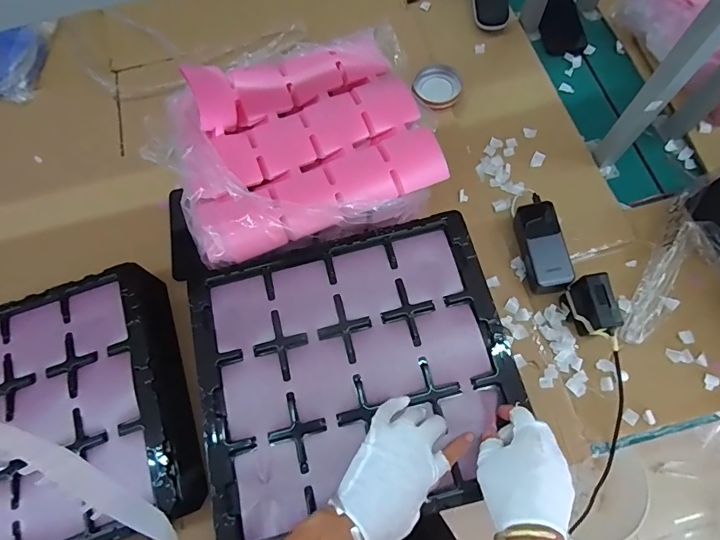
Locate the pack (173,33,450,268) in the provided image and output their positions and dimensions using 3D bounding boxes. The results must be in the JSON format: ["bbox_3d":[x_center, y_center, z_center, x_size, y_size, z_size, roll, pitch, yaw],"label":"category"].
[{"bbox_3d":[-0.084,-0.185,0.618,0.358,0.081,0.302,-13,70,-3],"label":"pack"}]

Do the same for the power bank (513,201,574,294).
[{"bbox_3d":[0.274,-0.039,0.657,0.055,0.054,0.142,-7,70,-1],"label":"power bank"}]

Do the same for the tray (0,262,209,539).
[{"bbox_3d":[-0.430,0.203,0.557,0.397,0.069,0.339,-20,71,-5],"label":"tray"}]

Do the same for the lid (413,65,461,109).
[{"bbox_3d":[0.140,-0.330,0.773,0.082,0.015,0.092,22,72,9],"label":"lid"}]

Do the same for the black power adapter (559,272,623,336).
[{"bbox_3d":[0.325,0.053,0.607,0.045,0.064,0.079,-8,70,-1],"label":"black power adapter"}]

